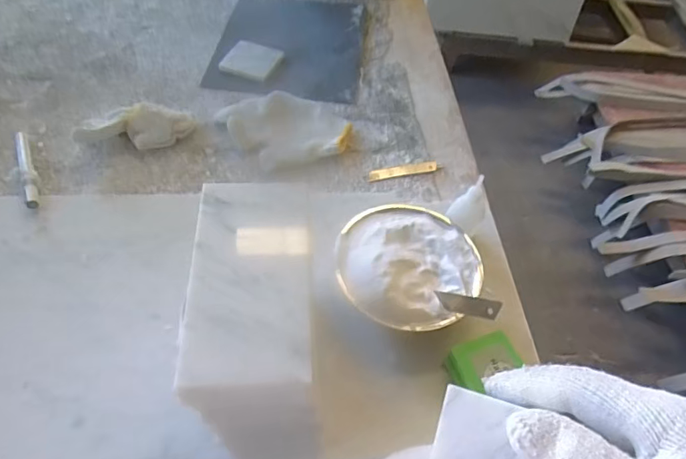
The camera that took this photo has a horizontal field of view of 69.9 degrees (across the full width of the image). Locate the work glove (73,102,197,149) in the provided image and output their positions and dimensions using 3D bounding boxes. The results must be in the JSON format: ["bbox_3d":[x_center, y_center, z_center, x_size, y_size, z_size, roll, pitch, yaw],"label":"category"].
[{"bbox_3d":[-0.257,-0.128,0.614,0.137,0.043,0.055,-8,55,-11],"label":"work glove"}]

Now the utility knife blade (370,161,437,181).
[{"bbox_3d":[0.078,-0.077,0.635,0.091,0.004,0.016,-12,55,-14],"label":"utility knife blade"}]

